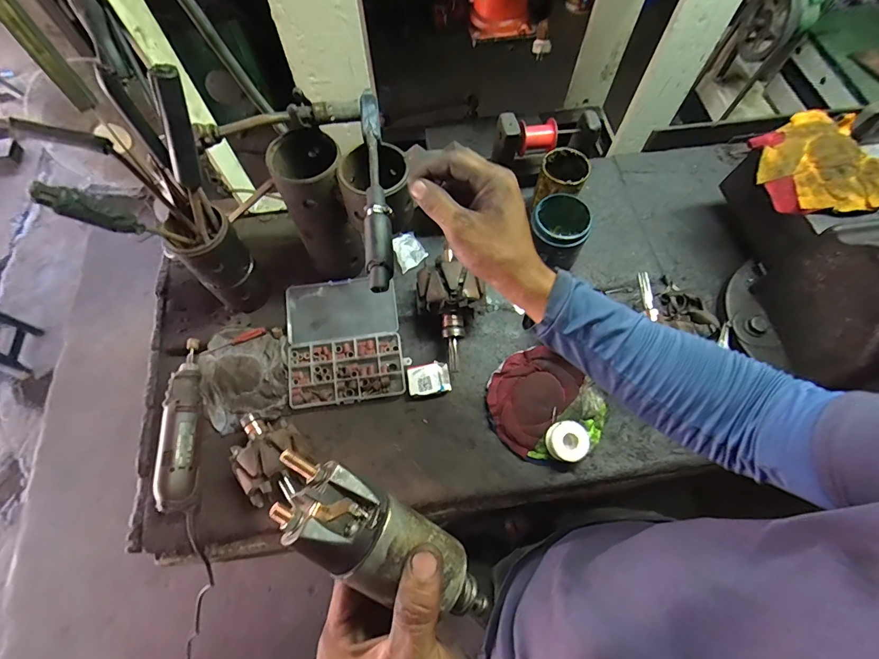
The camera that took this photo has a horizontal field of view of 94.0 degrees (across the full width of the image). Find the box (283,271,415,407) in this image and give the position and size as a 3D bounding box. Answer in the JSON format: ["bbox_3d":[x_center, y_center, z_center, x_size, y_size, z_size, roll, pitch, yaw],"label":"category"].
[{"bbox_3d":[-0.148,0.014,0.641,0.176,0.026,0.197,-11,67,-5],"label":"box"}]

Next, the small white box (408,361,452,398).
[{"bbox_3d":[-0.016,0.075,0.617,0.061,0.016,0.048,-10,67,-5],"label":"small white box"}]

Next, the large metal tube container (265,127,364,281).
[{"bbox_3d":[-0.167,-0.168,0.590,0.082,0.197,0.095,-23,68,-10],"label":"large metal tube container"}]

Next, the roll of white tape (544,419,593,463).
[{"bbox_3d":[0.179,0.156,0.570,0.051,0.034,0.052,0,66,0],"label":"roll of white tape"}]

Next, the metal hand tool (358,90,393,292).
[{"bbox_3d":[-0.072,-0.167,0.464,0.027,0.021,0.266,-5,66,-3],"label":"metal hand tool"}]

